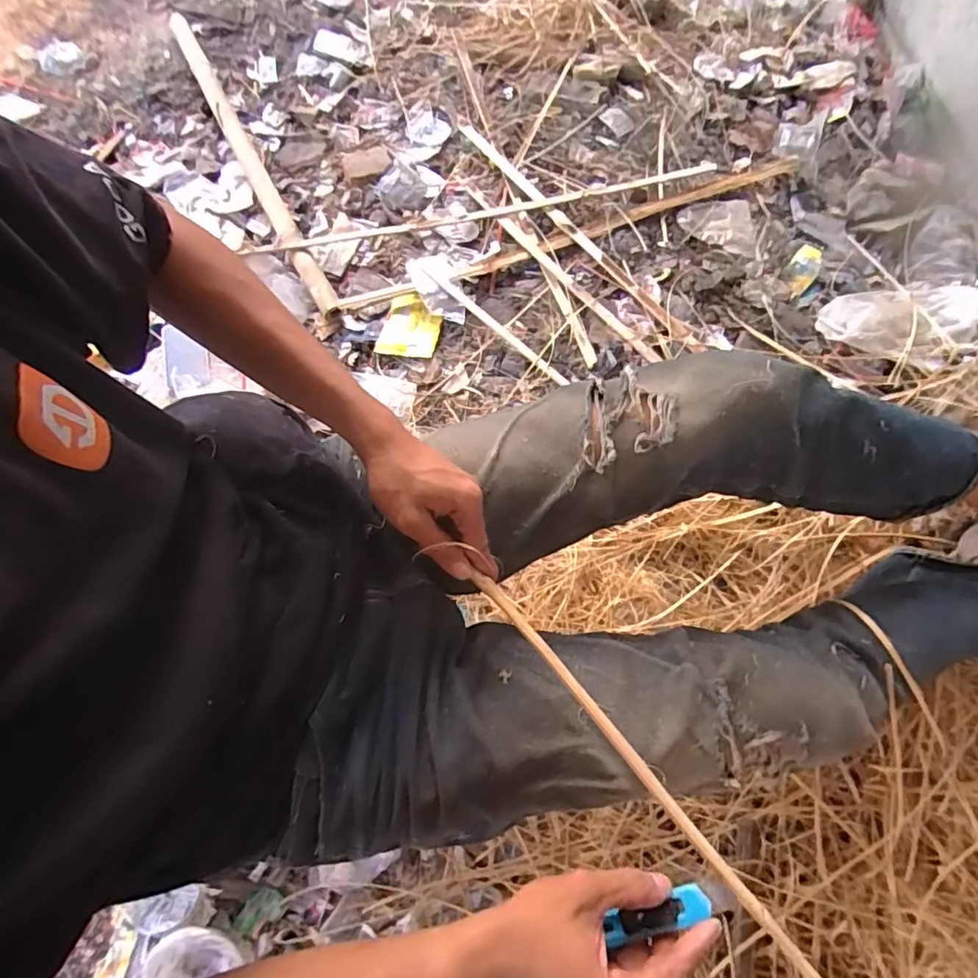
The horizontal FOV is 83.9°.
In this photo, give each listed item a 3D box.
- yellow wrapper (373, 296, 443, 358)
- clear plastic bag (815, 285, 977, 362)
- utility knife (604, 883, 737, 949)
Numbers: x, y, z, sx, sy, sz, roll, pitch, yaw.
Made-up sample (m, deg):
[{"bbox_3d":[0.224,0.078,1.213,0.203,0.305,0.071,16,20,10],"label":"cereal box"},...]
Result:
[{"bbox_3d":[-0.140,-0.286,0.981,0.099,0.022,0.127,9,68,6],"label":"yellow wrapper"},{"bbox_3d":[0.696,-0.279,0.899,0.247,0.047,0.166,0,67,2],"label":"clear plastic bag"},{"bbox_3d":[0.124,0.295,0.378,0.093,0.012,0.020,-31,68,14],"label":"utility knife"}]

